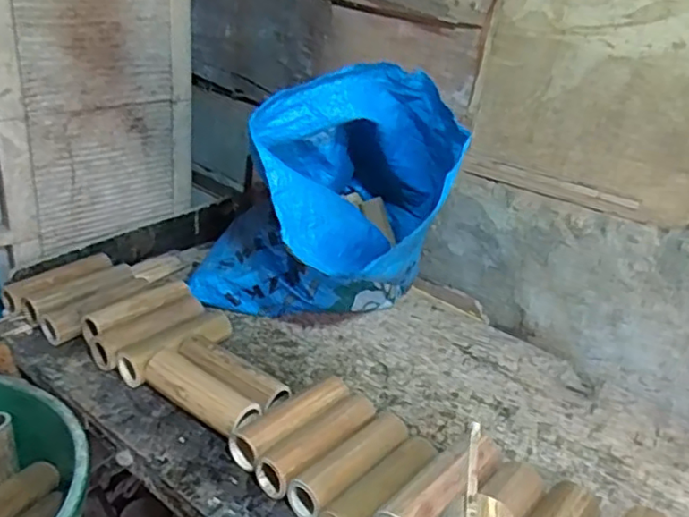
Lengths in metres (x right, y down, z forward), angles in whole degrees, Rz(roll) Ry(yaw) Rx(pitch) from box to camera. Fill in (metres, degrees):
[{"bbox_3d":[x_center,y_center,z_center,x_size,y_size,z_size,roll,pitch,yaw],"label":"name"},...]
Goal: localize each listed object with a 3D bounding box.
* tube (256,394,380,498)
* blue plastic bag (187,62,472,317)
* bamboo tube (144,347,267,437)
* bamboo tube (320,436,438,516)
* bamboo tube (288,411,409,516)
[{"bbox_3d":[-0.029,0.240,0.773,0.052,0.051,0.178,26,30,35],"label":"tube"},{"bbox_3d":[-0.024,-0.086,1.006,0.414,0.441,0.373,-2,26,-19],"label":"blue plastic bag"},{"bbox_3d":[-0.203,0.196,0.831,0.188,0.052,0.056,22,28,30],"label":"bamboo tube"},{"bbox_3d":[0.048,0.280,0.717,0.055,0.058,0.181,26,30,36],"label":"bamboo tube"},{"bbox_3d":[0.012,0.259,0.747,0.052,0.050,0.180,26,30,36],"label":"bamboo tube"}]

